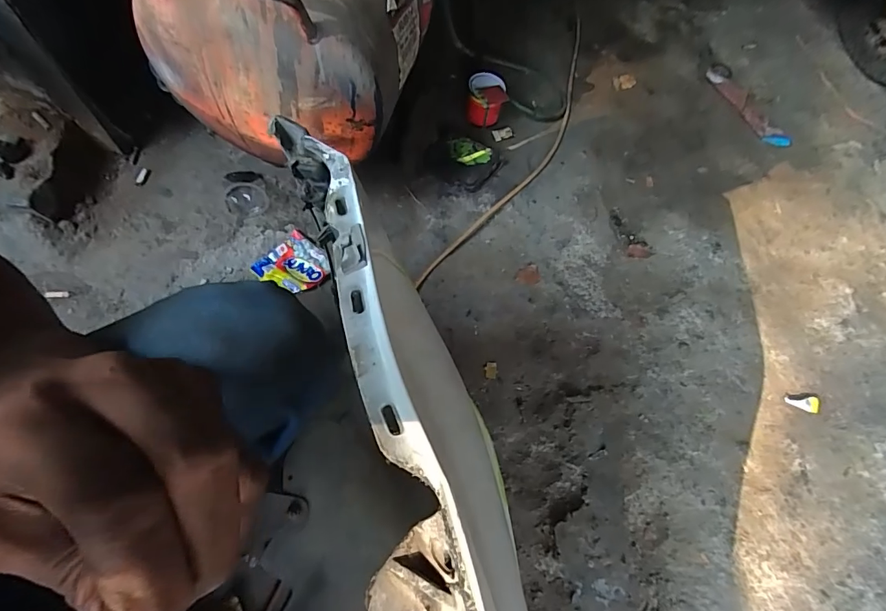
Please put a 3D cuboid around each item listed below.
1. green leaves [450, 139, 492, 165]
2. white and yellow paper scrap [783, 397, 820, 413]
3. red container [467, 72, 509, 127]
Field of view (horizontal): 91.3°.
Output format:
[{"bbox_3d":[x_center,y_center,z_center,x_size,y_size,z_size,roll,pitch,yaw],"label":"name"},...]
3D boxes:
[{"bbox_3d":[0.050,-0.288,0.816,0.077,0.005,0.045,27,90,7],"label":"green leaves"},{"bbox_3d":[0.580,0.161,0.696,0.055,0.004,0.025,0,65,-3],"label":"white and yellow paper scrap"},{"bbox_3d":[0.087,-0.408,0.867,0.076,0.077,0.072,5,62,-2],"label":"red container"}]

